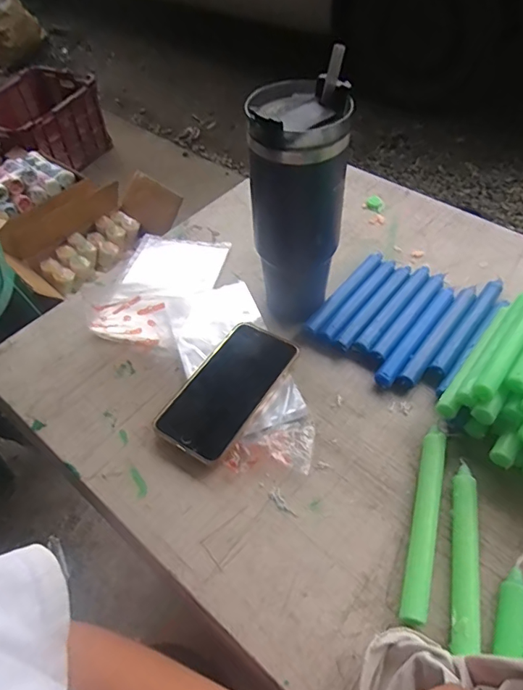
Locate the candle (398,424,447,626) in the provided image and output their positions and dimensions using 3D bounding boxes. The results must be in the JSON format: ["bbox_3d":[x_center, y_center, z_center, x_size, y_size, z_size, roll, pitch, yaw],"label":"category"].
[{"bbox_3d":[0.136,0.142,0.402,0.019,0.017,0.164,13,53,14],"label":"candle"}]

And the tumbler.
[{"bbox_3d":[0.035,-0.130,0.482,0.082,0.240,0.085,-1,51,3],"label":"tumbler"}]

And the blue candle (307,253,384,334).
[{"bbox_3d":[0.102,-0.063,0.570,0.020,0.017,0.151,31,59,25],"label":"blue candle"}]

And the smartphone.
[{"bbox_3d":[-0.034,0.044,0.486,0.082,0.018,0.152,24,57,21],"label":"smartphone"}]

